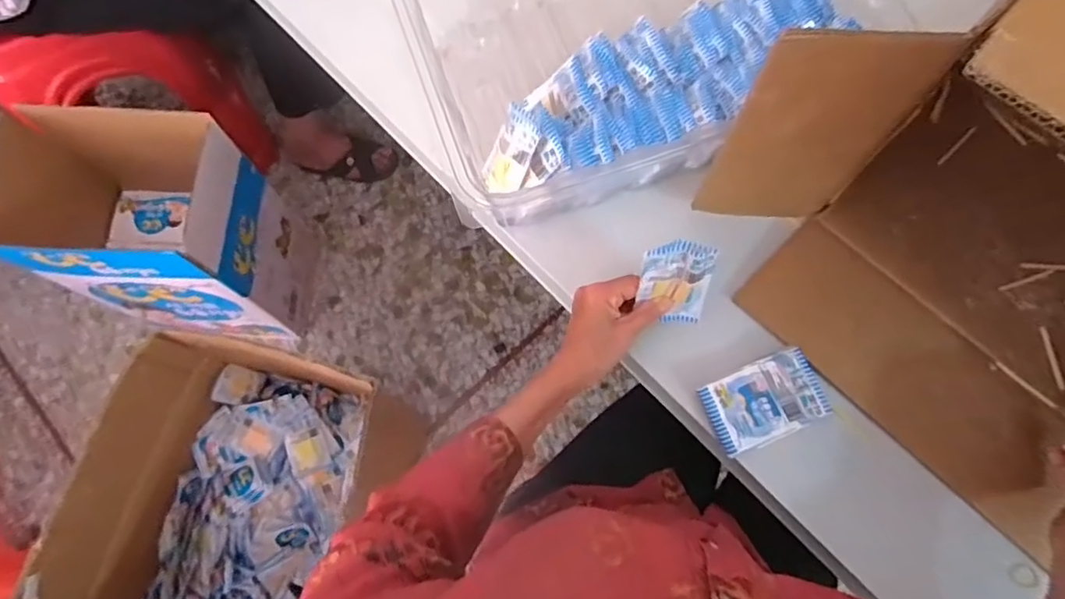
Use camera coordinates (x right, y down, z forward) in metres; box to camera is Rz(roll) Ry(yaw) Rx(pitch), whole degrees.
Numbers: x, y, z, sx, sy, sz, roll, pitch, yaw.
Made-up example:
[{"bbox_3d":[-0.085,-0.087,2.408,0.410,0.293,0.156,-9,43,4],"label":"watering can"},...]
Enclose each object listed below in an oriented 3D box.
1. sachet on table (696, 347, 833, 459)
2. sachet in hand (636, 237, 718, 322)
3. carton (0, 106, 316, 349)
[{"bbox_3d":[0.218,0.095,0.557,0.108,0.017,0.068,-22,74,-8],"label":"sachet on table"},{"bbox_3d":[0.128,-0.012,0.531,0.062,0.104,0.012,-2,50,2],"label":"sachet in hand"},{"bbox_3d":[-0.656,-0.108,1.092,0.371,0.461,0.270,8,72,2],"label":"carton"}]

